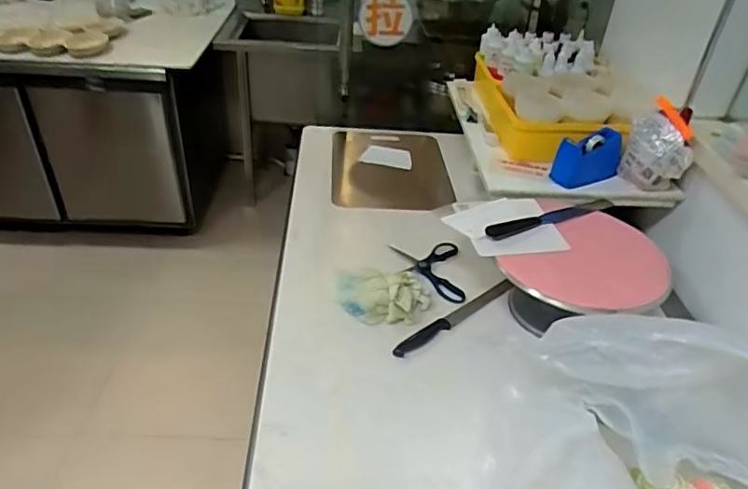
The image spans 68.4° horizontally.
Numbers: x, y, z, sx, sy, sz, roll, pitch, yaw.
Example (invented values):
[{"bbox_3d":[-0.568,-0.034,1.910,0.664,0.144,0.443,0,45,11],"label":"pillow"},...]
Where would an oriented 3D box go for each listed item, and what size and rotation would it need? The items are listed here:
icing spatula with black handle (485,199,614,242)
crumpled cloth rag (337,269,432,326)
[{"bbox_3d":[0.333,-0.059,1.022,0.322,0.025,0.040,-17,42,-26],"label":"icing spatula with black handle"},{"bbox_3d":[0.020,0.088,0.997,0.166,0.045,0.124,-1,37,-7],"label":"crumpled cloth rag"}]

